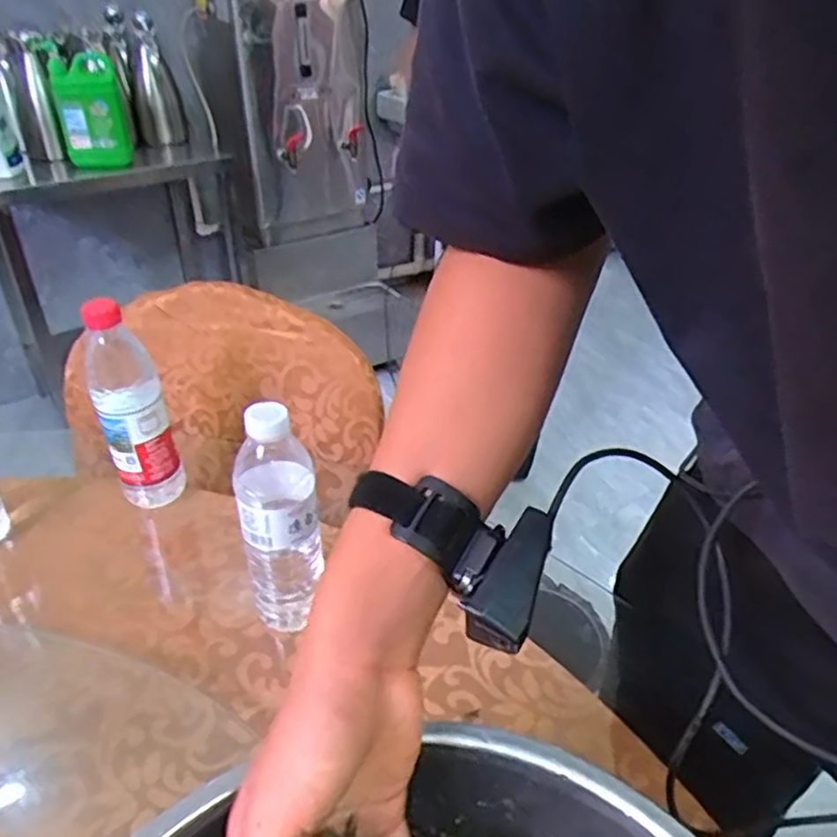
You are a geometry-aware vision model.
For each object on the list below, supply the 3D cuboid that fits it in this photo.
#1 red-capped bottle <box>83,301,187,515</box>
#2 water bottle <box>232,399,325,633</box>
[{"bbox_3d":[-0.284,-0.012,0.688,0.063,0.220,0.060,-16,37,-21],"label":"red-capped bottle"},{"bbox_3d":[-0.112,0.089,0.569,0.063,0.224,0.056,-13,36,-20],"label":"water bottle"}]

